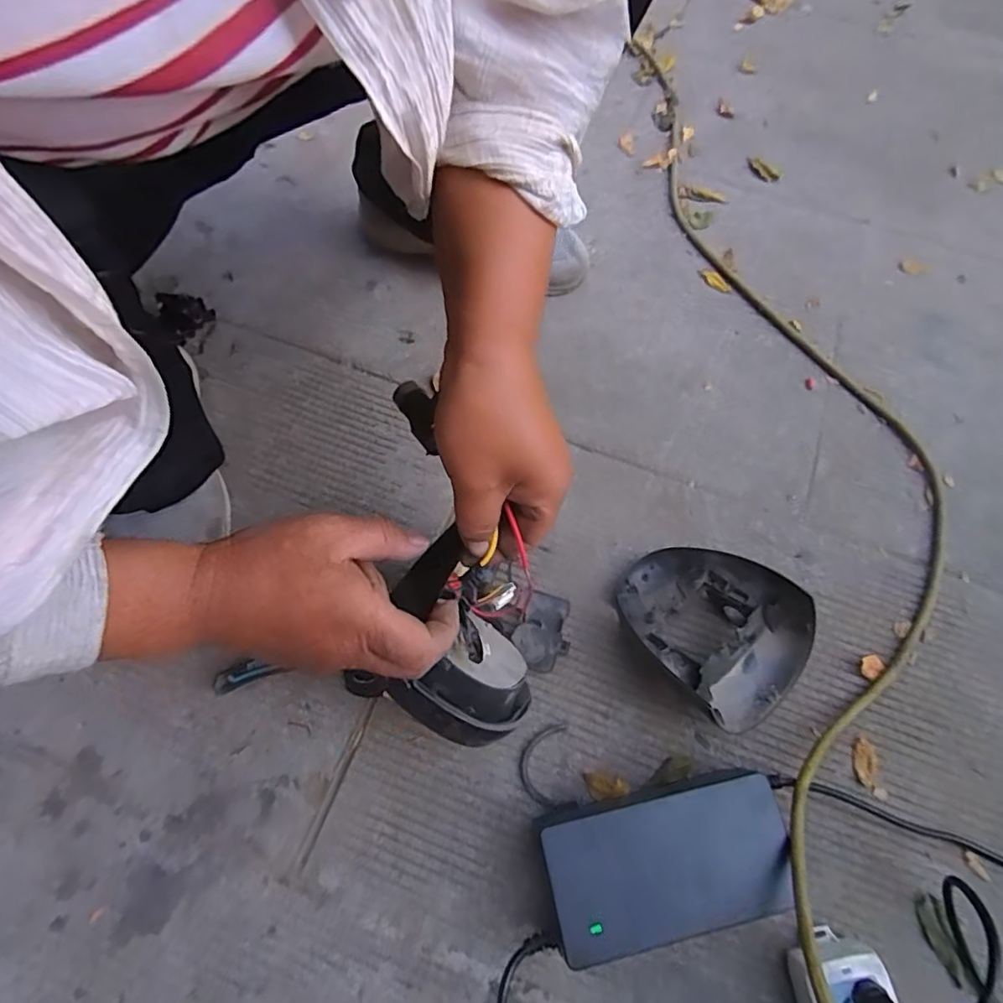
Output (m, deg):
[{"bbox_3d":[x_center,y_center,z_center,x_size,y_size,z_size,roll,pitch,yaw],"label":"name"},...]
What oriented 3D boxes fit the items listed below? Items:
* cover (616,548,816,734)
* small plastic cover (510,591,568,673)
[{"bbox_3d":[0.162,0.095,0.450,0.106,0.057,0.143,-41,74,-17],"label":"cover"},{"bbox_3d":[0.034,0.102,0.452,0.042,0.029,0.058,27,68,10],"label":"small plastic cover"}]

